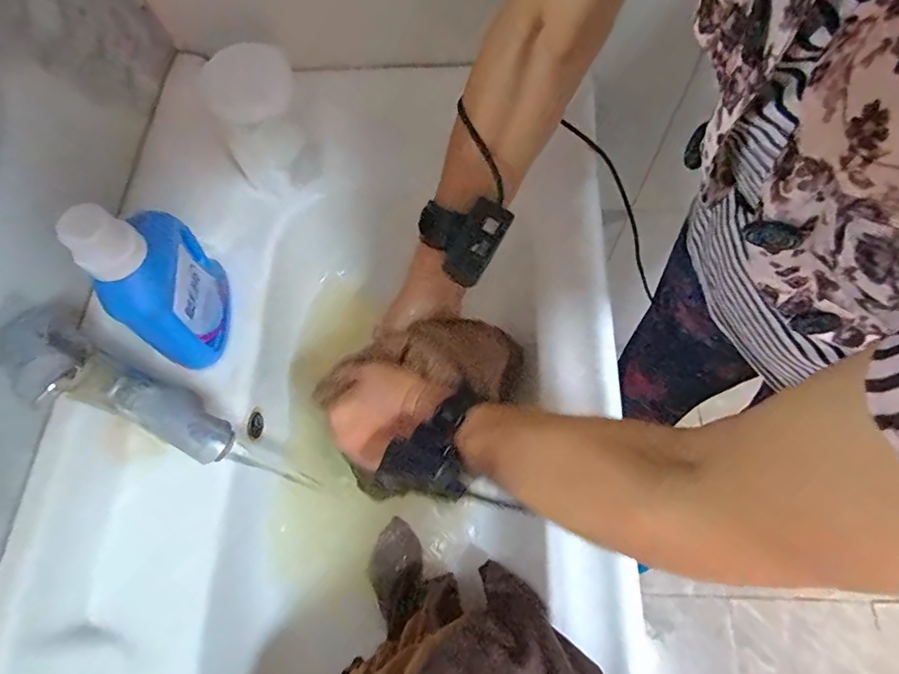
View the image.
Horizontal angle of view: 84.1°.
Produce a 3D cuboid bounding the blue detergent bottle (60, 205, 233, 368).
[{"bbox_3d":[-0.240,-0.051,0.424,0.050,0.178,0.113,-9,67,-5],"label":"blue detergent bottle"}]

